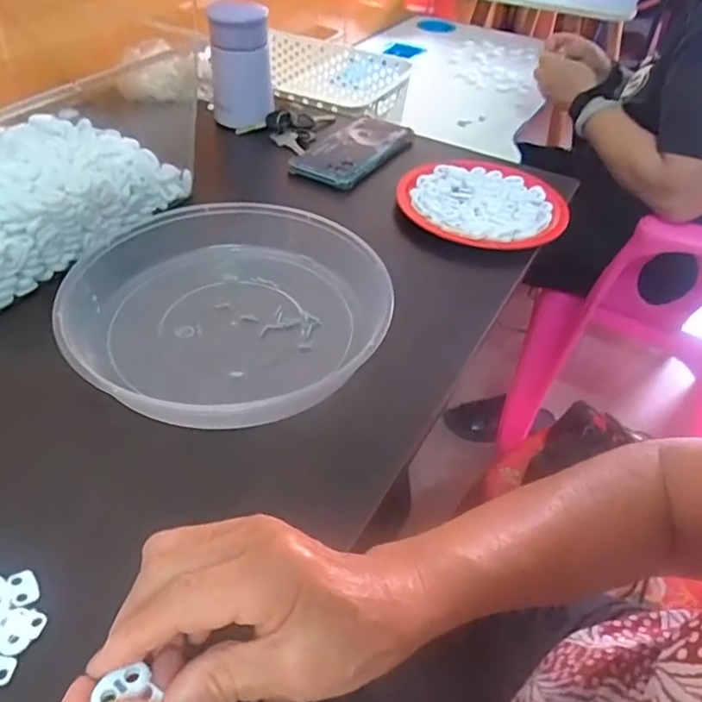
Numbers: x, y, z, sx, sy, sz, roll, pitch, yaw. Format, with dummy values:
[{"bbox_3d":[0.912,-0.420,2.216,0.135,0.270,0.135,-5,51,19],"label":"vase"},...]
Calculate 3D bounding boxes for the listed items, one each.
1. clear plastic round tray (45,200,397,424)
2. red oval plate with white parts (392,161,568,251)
[{"bbox_3d":[-0.085,-0.030,0.454,0.219,0.051,0.223,3,43,-3],"label":"clear plastic round tray"},{"bbox_3d":[0.130,-0.146,0.605,0.161,0.019,0.151,2,43,-3],"label":"red oval plate with white parts"}]

